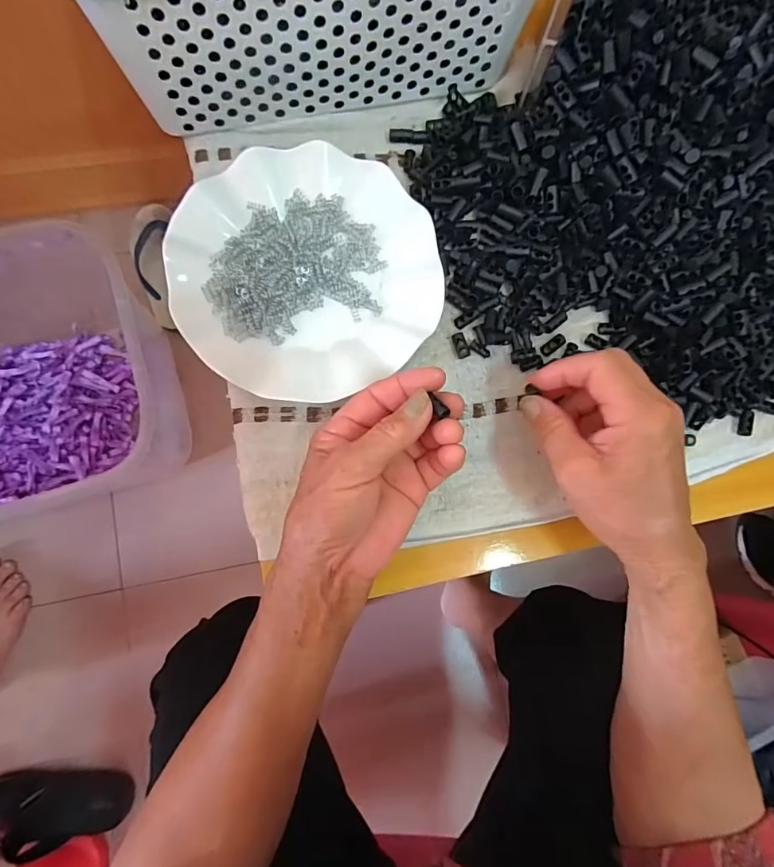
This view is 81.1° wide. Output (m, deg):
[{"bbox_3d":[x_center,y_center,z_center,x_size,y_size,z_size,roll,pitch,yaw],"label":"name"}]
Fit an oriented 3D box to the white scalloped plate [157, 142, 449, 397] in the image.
[{"bbox_3d":[-0.056,-0.113,0.322,0.177,0.020,0.178,1,82,-5],"label":"white scalloped plate"}]

